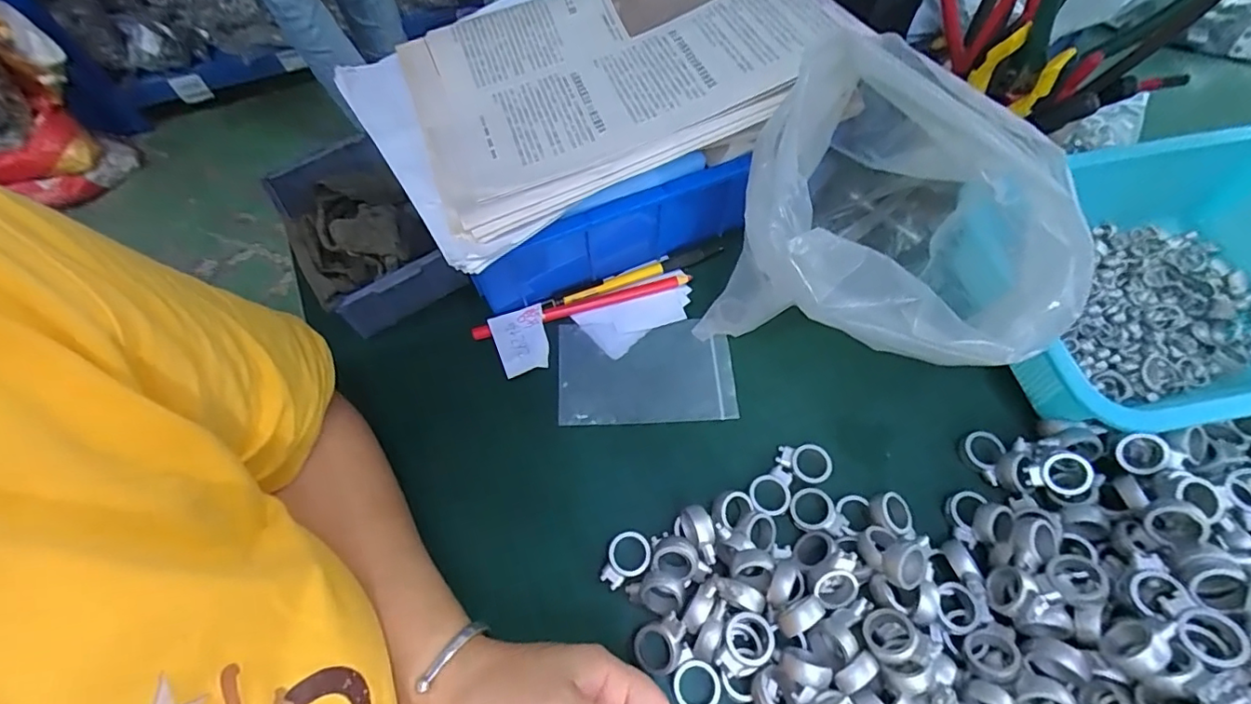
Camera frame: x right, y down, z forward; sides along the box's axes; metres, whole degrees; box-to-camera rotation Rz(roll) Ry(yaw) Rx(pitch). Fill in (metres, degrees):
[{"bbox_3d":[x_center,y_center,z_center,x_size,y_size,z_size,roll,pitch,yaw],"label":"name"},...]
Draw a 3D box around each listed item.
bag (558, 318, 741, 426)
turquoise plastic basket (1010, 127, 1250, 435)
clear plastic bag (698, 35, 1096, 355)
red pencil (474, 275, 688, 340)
[{"bbox_3d":[0.014,0.015,0.391,0.124,0.006,0.075,-3,64,0],"label":"bag"},{"bbox_3d":[0.384,-0.047,0.369,0.281,0.067,0.190,-9,64,-3],"label":"turquoise plastic basket"},{"bbox_3d":[0.144,-0.067,0.327,0.144,0.173,0.173,2,64,2],"label":"clear plastic bag"},{"bbox_3d":[-0.033,-0.036,0.414,0.169,0.007,0.010,-15,64,-6],"label":"red pencil"}]

